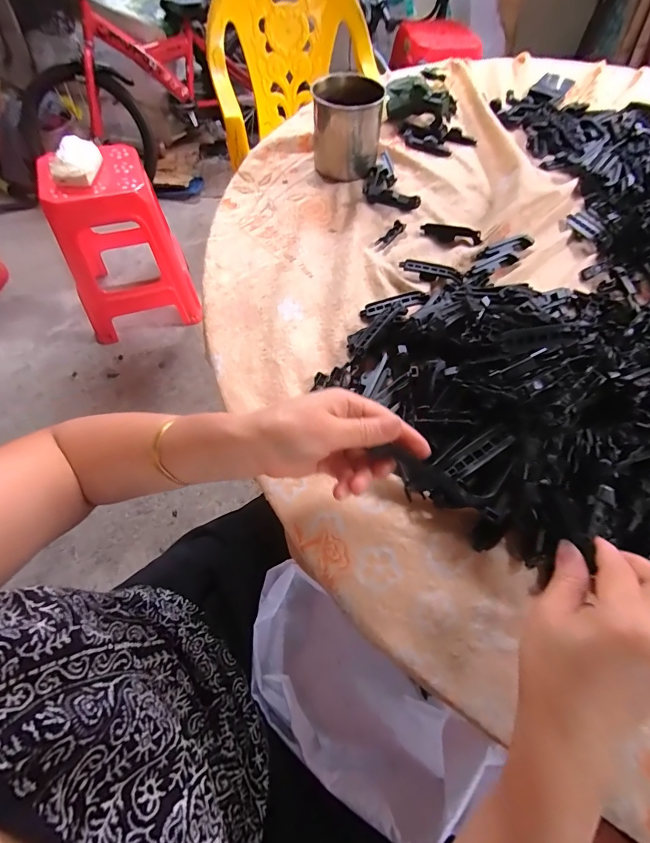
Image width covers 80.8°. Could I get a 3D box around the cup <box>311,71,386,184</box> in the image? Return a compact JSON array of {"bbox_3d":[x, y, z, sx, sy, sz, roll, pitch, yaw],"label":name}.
[{"bbox_3d":[0.030,-0.404,0.529,0.088,0.095,0.088,0,61,-1],"label":"cup"}]

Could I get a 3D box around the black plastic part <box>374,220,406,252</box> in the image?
[{"bbox_3d":[0.083,-0.236,0.486,0.015,0.009,0.059,35,66,16],"label":"black plastic part"}]

